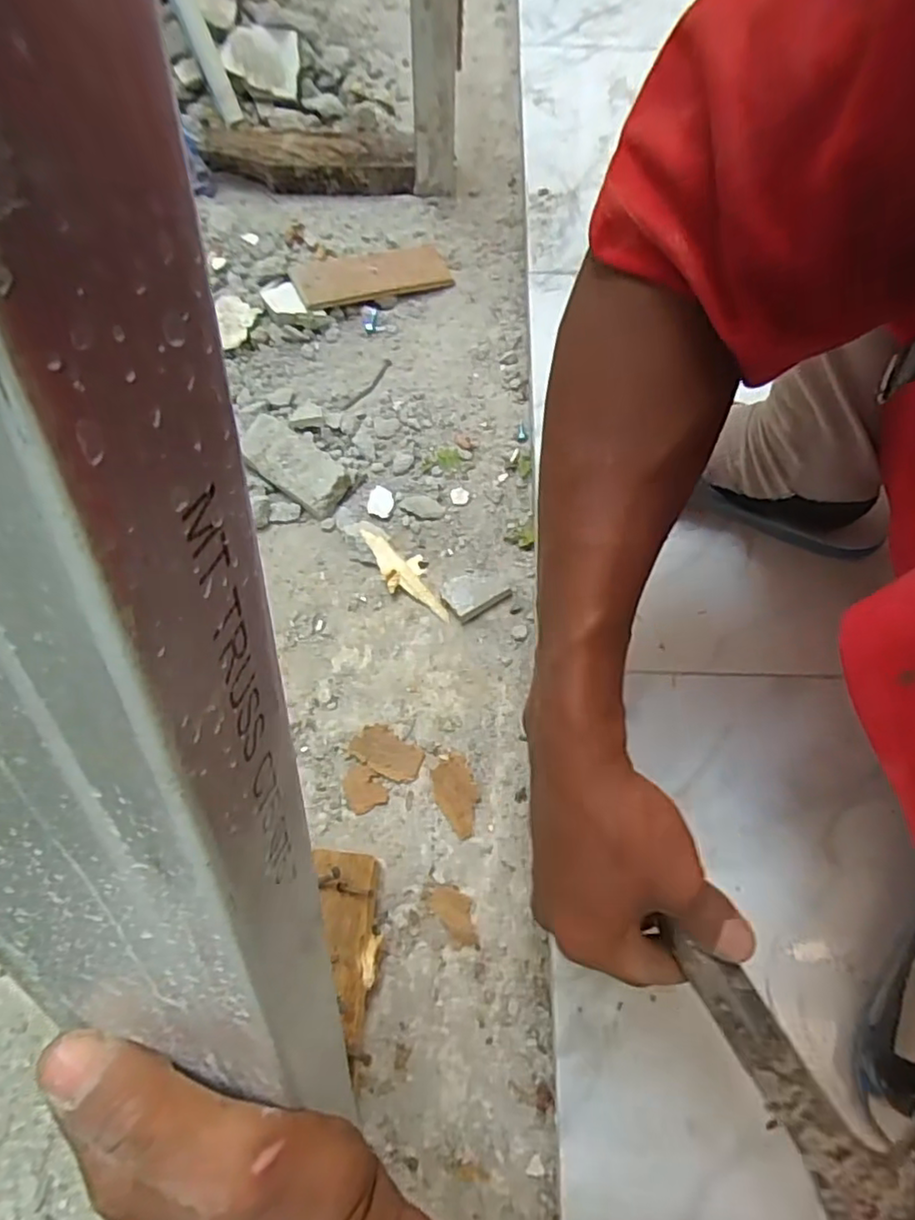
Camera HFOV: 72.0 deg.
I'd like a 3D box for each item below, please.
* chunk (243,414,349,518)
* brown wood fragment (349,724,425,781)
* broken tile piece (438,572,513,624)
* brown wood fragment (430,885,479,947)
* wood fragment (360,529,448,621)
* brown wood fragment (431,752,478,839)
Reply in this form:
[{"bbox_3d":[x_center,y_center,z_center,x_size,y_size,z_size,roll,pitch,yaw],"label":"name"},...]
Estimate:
[{"bbox_3d":[-0.135,-0.123,0.526,0.101,0.024,0.049,38,70,14],"label":"chunk"},{"bbox_3d":[-0.049,0.098,0.437,0.049,0.005,0.029,31,69,12],"label":"brown wood fragment"},{"bbox_3d":[0.014,-0.014,0.484,0.048,0.017,0.033,-32,71,-14],"label":"broken tile piece"},{"bbox_3d":[0.000,0.191,0.396,0.023,0.004,0.040,-39,73,-17],"label":"brown wood fragment"},{"bbox_3d":[-0.039,-0.028,0.495,0.036,0.022,0.092,-42,84,-15],"label":"wood fragment"},{"bbox_3d":[-0.001,0.125,0.426,0.028,0.005,0.054,-18,68,-9],"label":"brown wood fragment"}]

